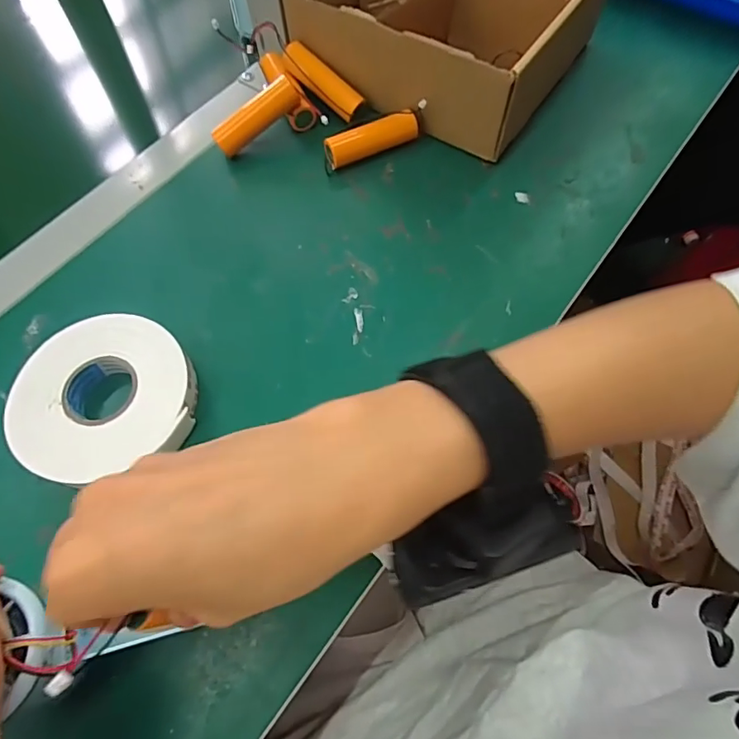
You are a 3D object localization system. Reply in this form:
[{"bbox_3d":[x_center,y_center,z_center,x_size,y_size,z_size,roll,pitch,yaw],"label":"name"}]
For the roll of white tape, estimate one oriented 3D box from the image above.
[{"bbox_3d":[-0.157,0.017,0.293,0.099,0.031,0.098,-1,65,2],"label":"roll of white tape"}]

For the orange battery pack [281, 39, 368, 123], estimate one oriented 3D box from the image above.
[{"bbox_3d":[-0.037,-0.228,0.387,0.070,0.016,0.020,41,74,-2],"label":"orange battery pack"}]

